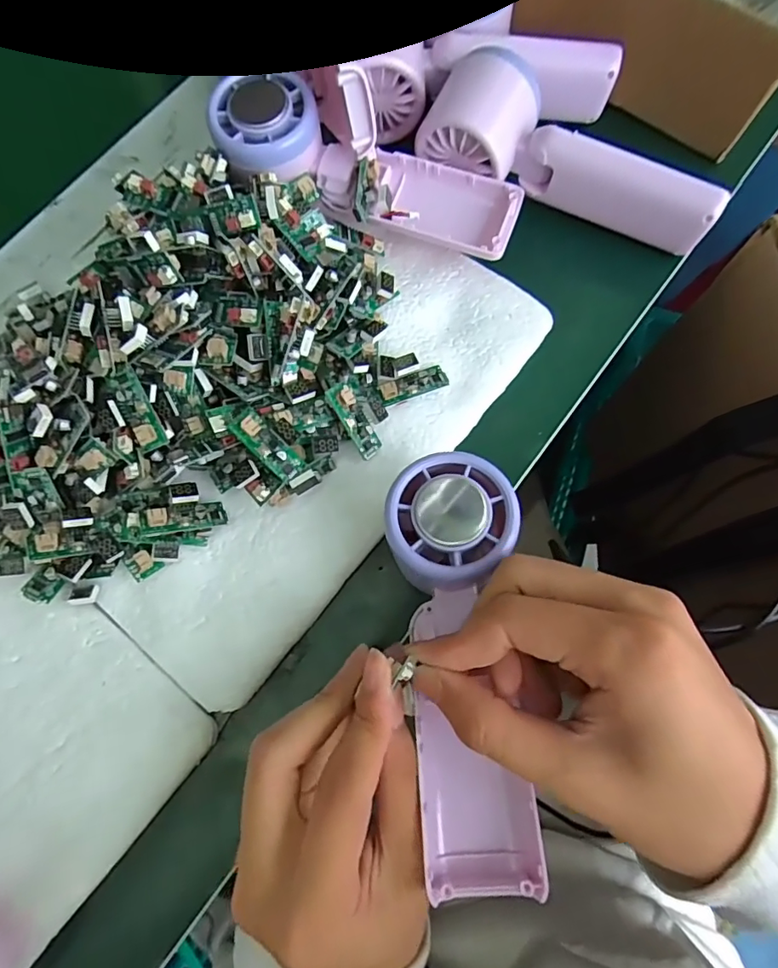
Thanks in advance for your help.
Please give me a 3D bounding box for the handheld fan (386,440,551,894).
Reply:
[{"bbox_3d":[0.031,0.070,0.208,0.050,0.025,0.163,-5,81,-1],"label":"handheld fan"}]

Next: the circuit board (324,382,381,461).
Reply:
[{"bbox_3d":[-0.017,-0.031,0.258,0.013,0.008,0.039,-34,109,-8],"label":"circuit board"}]

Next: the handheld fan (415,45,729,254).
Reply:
[{"bbox_3d":[0.101,-0.182,0.286,0.164,0.043,0.054,22,77,6],"label":"handheld fan"}]

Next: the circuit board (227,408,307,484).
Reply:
[{"bbox_3d":[-0.057,-0.018,0.242,0.014,0.008,0.037,-45,105,-10],"label":"circuit board"}]

